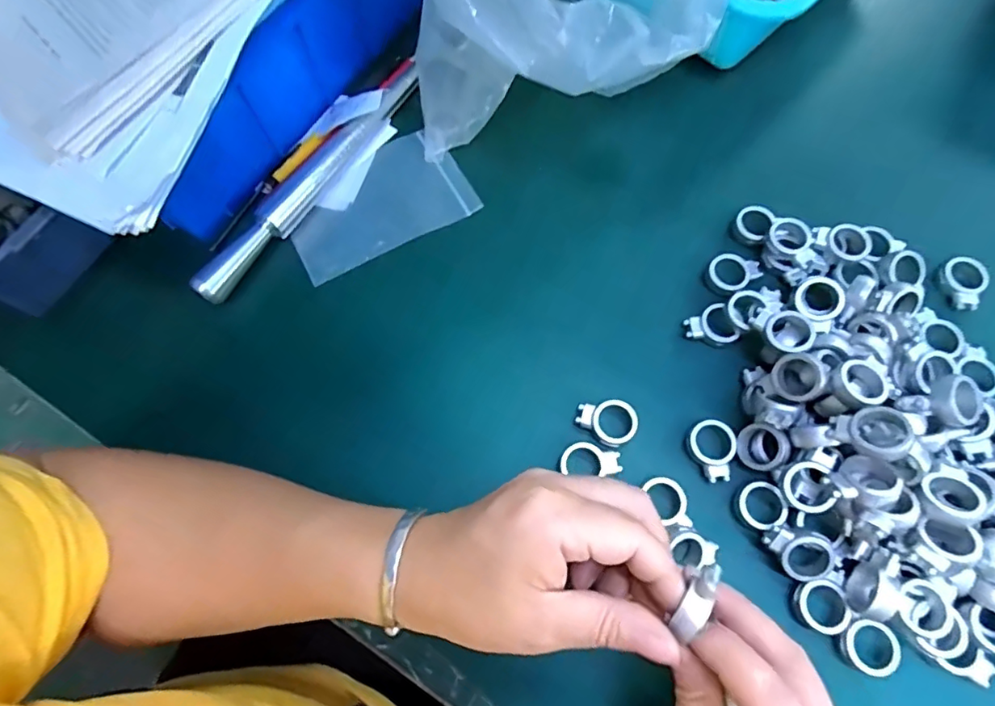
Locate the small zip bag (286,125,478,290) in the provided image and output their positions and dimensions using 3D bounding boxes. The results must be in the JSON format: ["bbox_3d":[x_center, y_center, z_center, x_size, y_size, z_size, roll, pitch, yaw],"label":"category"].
[{"bbox_3d":[-0.083,-0.103,0.365,0.123,0.005,0.077,-29,72,-8],"label":"small zip bag"}]

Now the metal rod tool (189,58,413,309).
[{"bbox_3d":[-0.127,-0.121,0.361,0.025,0.024,0.209,32,74,12],"label":"metal rod tool"}]

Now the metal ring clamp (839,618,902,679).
[{"bbox_3d":[0.188,0.148,0.268,0.027,0.008,0.025,0,71,1],"label":"metal ring clamp"}]

